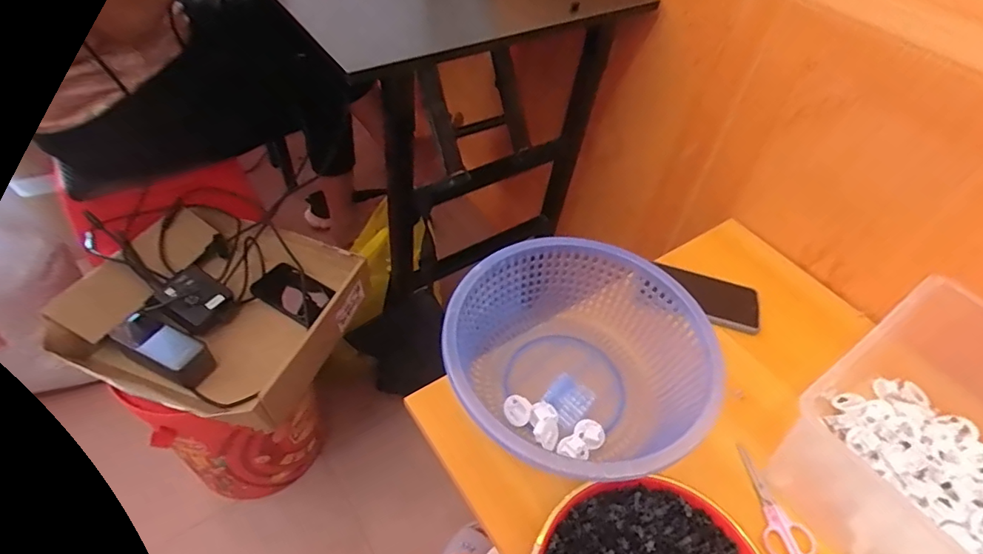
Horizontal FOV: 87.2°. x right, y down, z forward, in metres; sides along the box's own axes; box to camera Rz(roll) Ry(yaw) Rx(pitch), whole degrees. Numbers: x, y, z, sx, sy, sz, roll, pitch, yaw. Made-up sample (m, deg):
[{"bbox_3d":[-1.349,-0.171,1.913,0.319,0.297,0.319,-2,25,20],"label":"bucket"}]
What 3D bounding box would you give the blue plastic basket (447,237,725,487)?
[{"bbox_3d":[0.092,0.094,0.560,0.264,0.109,0.265,2,49,-3],"label":"blue plastic basket"}]

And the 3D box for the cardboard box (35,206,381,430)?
[{"bbox_3d":[-0.393,0.048,0.774,0.338,0.100,0.313,19,51,12],"label":"cardboard box"}]

